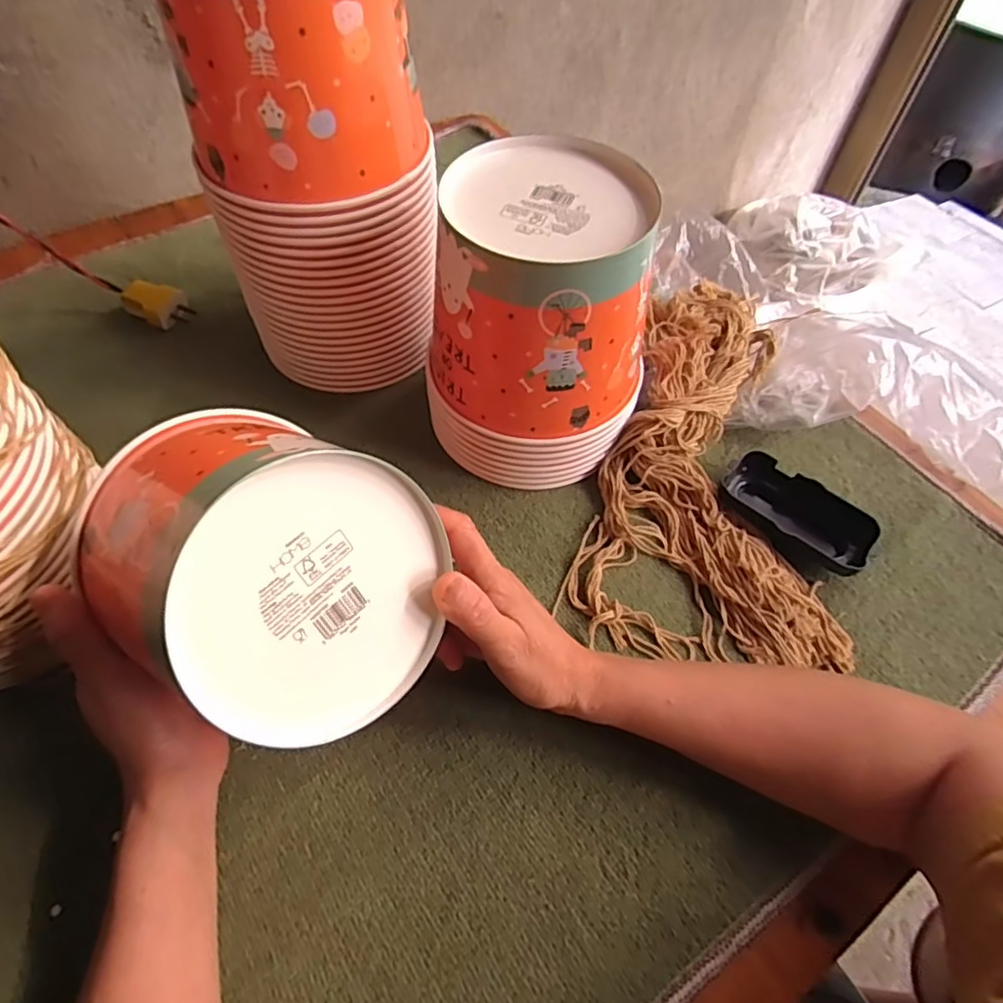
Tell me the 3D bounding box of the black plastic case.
[{"bbox_3d":[0.216,0.009,0.452,0.106,0.027,0.053,36,63,20],"label":"black plastic case"}]

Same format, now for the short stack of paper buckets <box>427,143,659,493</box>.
[{"bbox_3d":[0.028,-0.122,0.434,0.153,0.185,0.137,8,57,3],"label":"short stack of paper buckets"}]

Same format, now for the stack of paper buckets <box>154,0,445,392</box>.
[{"bbox_3d":[-0.131,-0.229,0.437,0.151,0.292,0.149,-18,59,-13],"label":"stack of paper buckets"}]

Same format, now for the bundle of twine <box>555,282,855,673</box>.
[{"bbox_3d":[0.154,-0.042,0.468,0.181,0.038,0.326,6,69,2],"label":"bundle of twine"}]

